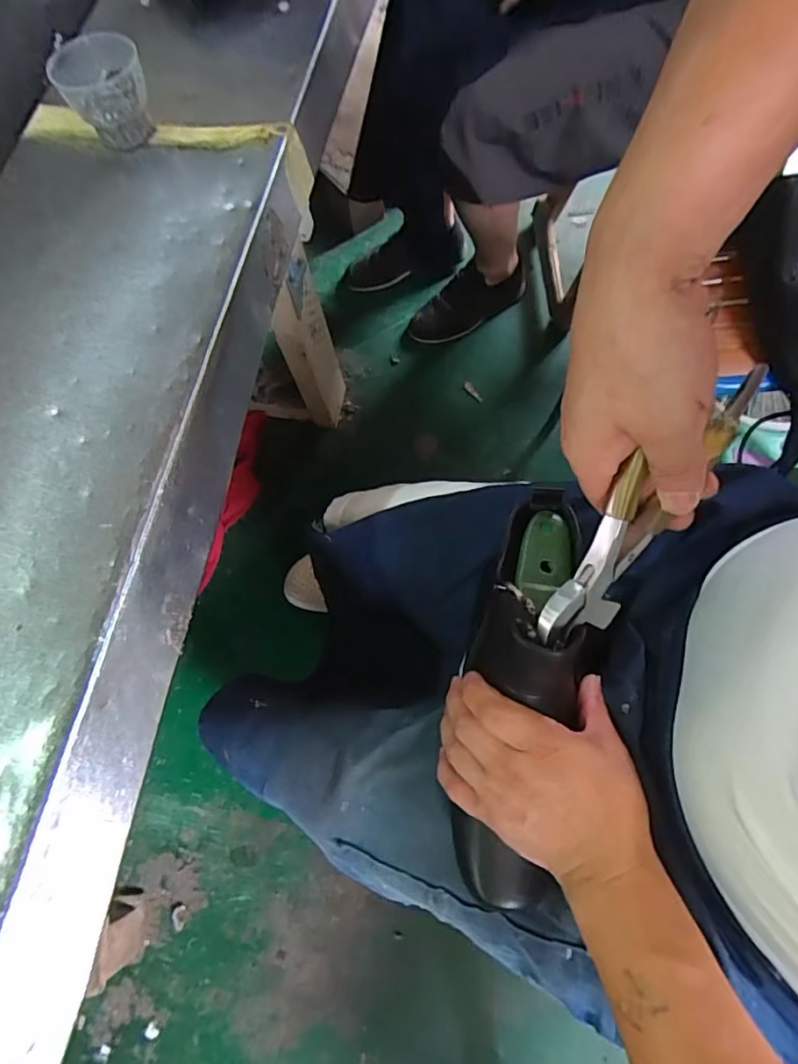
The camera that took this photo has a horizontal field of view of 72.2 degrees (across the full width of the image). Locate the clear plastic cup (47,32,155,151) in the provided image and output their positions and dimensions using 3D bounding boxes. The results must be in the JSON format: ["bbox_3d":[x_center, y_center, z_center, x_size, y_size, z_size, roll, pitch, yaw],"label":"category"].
[{"bbox_3d":[-0.220,-0.330,0.415,0.061,0.049,0.057,-1,73,2],"label":"clear plastic cup"}]

